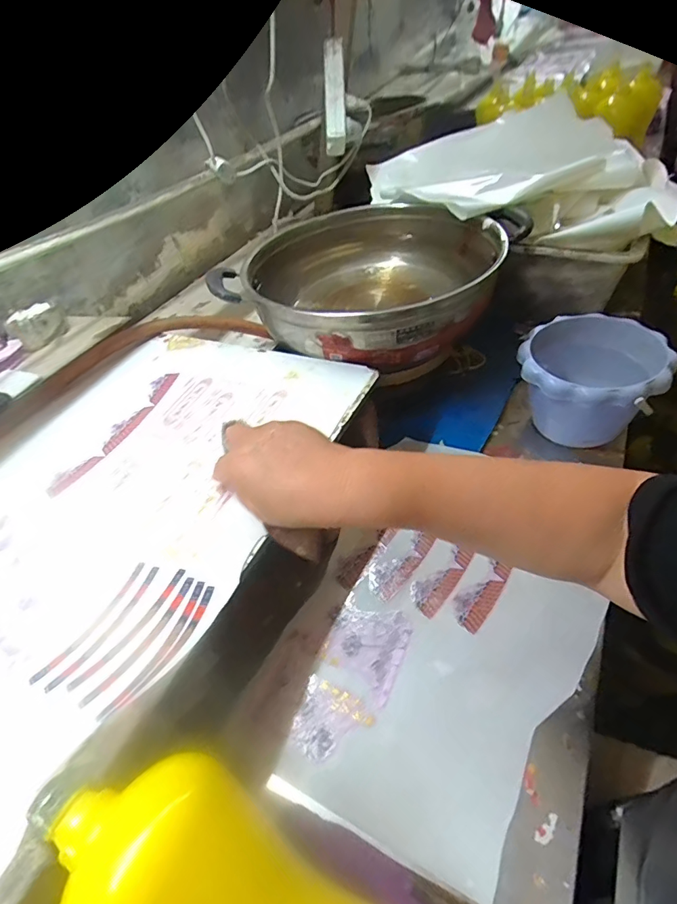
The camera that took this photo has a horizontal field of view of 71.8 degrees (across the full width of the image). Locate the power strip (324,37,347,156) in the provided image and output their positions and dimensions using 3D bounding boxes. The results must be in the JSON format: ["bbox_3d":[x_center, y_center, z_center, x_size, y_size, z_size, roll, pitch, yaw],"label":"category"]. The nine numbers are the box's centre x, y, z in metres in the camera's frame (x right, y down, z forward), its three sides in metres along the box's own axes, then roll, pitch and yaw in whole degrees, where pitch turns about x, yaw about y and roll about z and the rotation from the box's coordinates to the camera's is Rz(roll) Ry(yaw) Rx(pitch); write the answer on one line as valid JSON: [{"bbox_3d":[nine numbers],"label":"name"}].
[{"bbox_3d":[-0.006,-0.598,0.791,0.036,0.158,0.035,1,24,8],"label":"power strip"}]

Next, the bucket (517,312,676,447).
[{"bbox_3d":[0.305,-0.088,0.586,0.160,0.115,0.156,-4,46,4],"label":"bucket"}]

